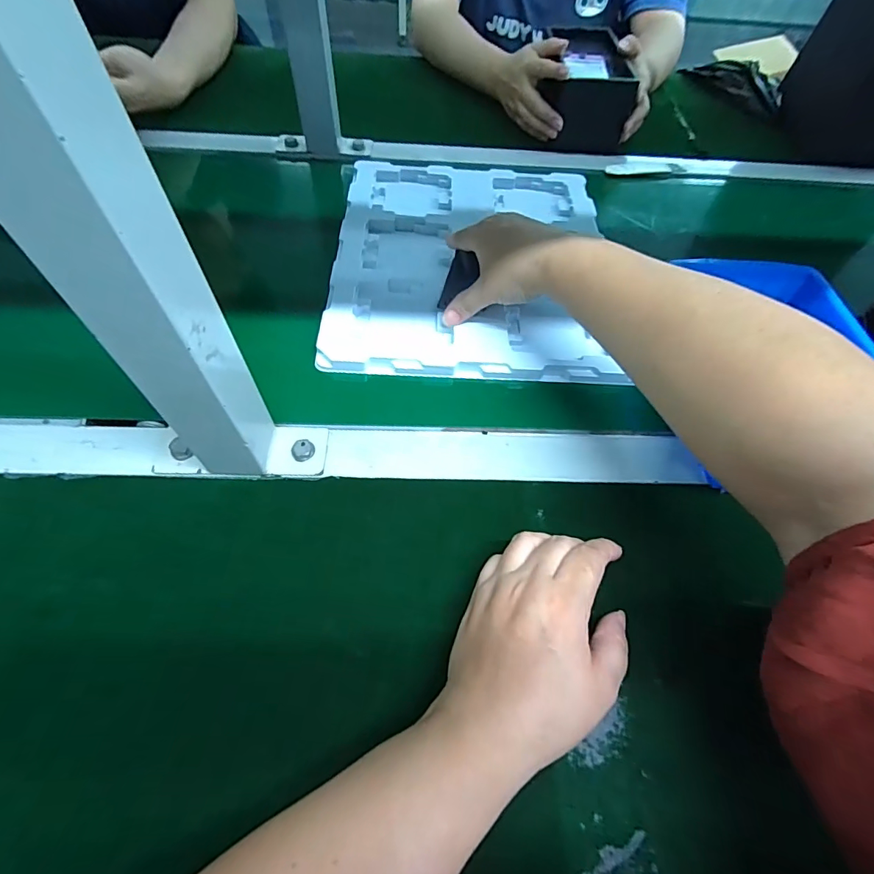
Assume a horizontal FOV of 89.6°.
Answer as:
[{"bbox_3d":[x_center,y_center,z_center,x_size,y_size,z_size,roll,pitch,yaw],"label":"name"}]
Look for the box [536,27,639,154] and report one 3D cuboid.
[{"bbox_3d":[0.190,-0.477,0.600,0.115,0.073,0.170,-1,58,-5],"label":"box"}]

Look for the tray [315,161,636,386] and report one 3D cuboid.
[{"bbox_3d":[0.036,-0.186,0.449,0.264,0.015,0.317,4,58,-2],"label":"tray"}]

